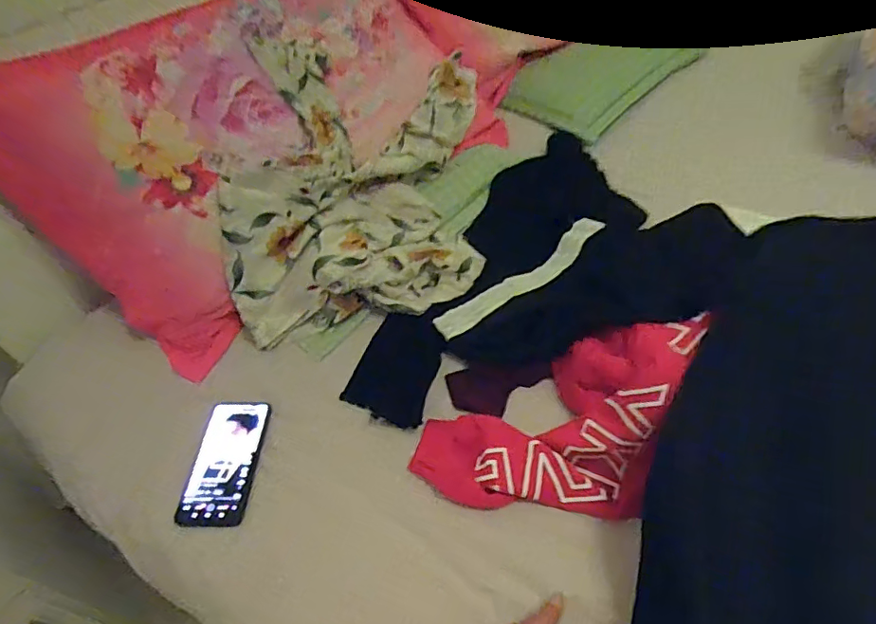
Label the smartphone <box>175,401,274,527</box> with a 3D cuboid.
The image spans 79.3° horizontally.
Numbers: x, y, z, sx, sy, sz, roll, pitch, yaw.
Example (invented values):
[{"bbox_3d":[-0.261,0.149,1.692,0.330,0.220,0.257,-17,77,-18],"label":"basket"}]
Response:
[{"bbox_3d":[-0.266,0.188,0.672,0.077,0.012,0.164,12,52,-9],"label":"smartphone"}]

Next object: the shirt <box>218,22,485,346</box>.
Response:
[{"bbox_3d":[-0.119,-0.214,0.790,0.352,0.251,0.426,-3,49,3],"label":"shirt"}]

